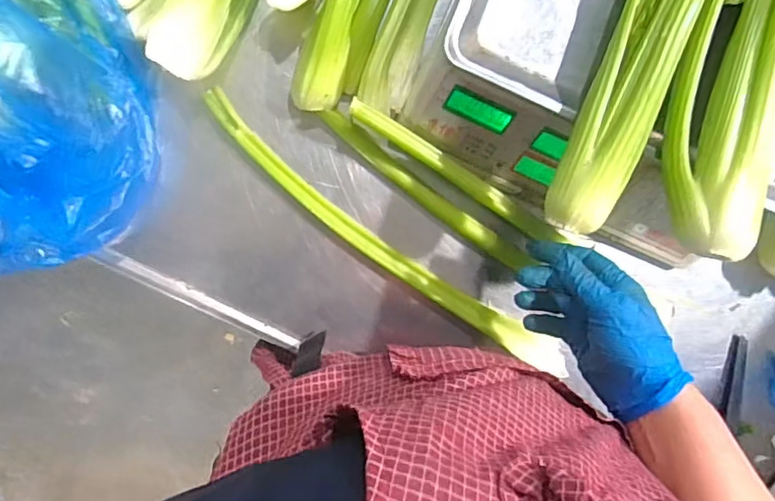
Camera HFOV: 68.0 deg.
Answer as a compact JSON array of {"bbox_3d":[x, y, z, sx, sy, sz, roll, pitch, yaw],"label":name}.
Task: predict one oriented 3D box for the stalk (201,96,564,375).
[{"bbox_3d":[0.007,0.001,0.546,0.423,0.015,0.041,36,90,-10],"label":"stalk"}]

